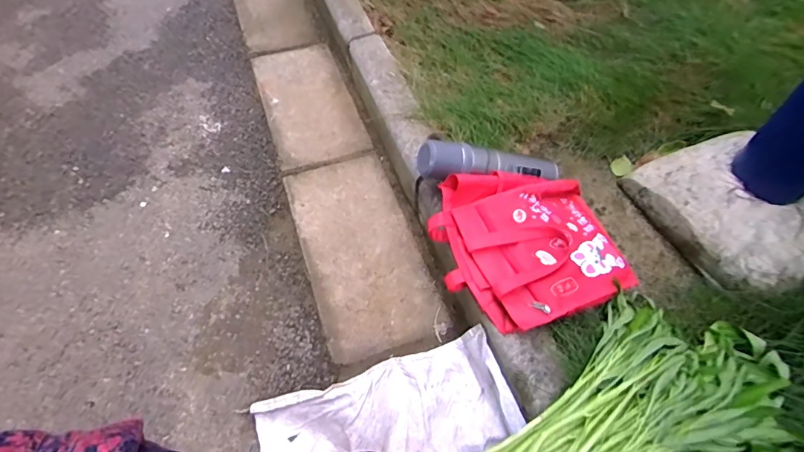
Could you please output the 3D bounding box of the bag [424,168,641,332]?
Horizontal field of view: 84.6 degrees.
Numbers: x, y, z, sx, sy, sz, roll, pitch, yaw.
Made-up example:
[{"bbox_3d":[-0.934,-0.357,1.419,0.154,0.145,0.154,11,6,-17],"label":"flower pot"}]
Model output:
[{"bbox_3d":[0.221,0.026,0.759,0.312,0.078,0.276,-17,57,-10],"label":"bag"}]

